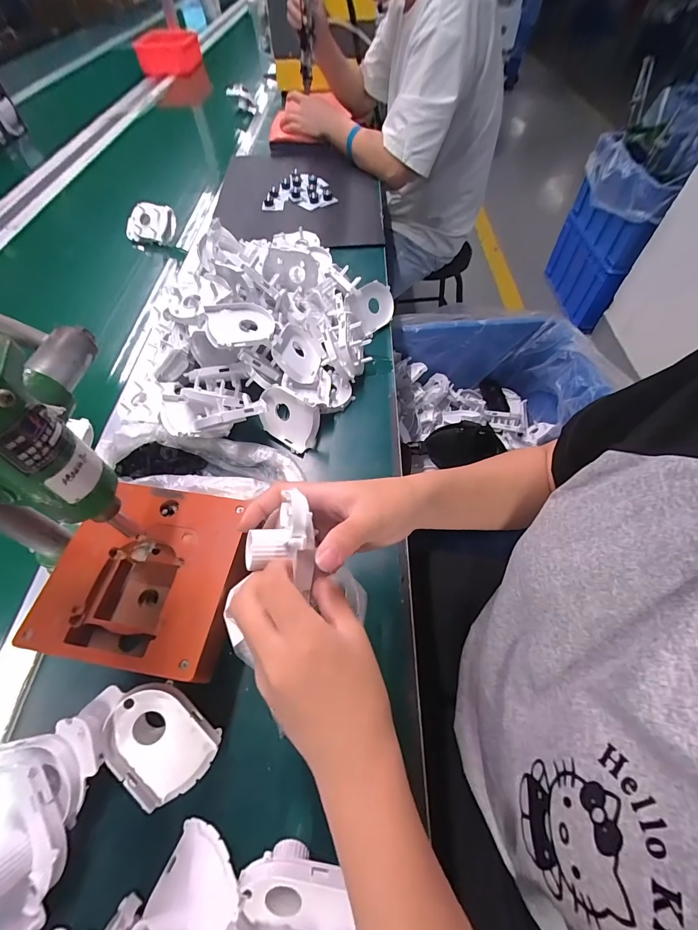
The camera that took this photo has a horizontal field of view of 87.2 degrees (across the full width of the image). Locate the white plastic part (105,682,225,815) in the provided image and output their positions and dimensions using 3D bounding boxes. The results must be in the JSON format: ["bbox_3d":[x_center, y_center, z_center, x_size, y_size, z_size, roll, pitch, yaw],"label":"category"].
[{"bbox_3d":[-0.150,0.217,0.291,0.065,0.018,0.085,-42,93,-14],"label":"white plastic part"}]

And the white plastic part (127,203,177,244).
[{"bbox_3d":[-0.399,-0.487,0.739,0.108,0.065,0.028,7,30,7],"label":"white plastic part"}]

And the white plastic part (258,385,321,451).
[{"bbox_3d":[-0.076,-0.059,0.462,0.085,0.067,0.012,28,31,16],"label":"white plastic part"}]

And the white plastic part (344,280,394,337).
[{"bbox_3d":[0.036,-0.249,0.580,0.081,0.066,0.016,-31,27,-10],"label":"white plastic part"}]

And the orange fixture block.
[{"bbox_3d":[-0.173,0.096,0.330,0.160,0.038,0.158,7,57,6],"label":"orange fixture block"}]

